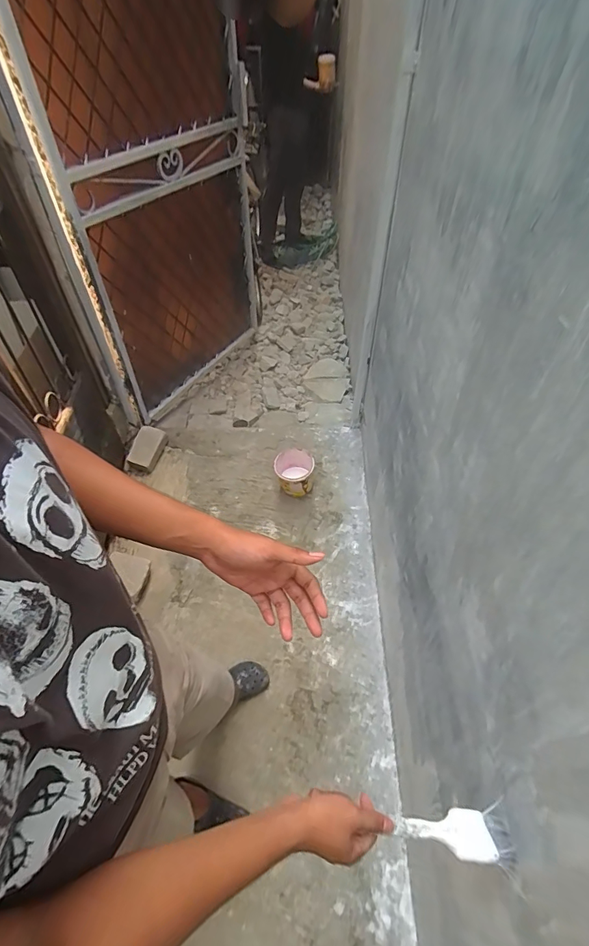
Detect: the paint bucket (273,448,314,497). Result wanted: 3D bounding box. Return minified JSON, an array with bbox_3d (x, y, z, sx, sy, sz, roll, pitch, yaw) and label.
[{"bbox_3d":[-0.001,0.006,1.766,0.159,0.143,0.157,0,49,0],"label":"paint bucket"}]

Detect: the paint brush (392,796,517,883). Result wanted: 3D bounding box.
[{"bbox_3d":[0.209,0.468,0.542,0.169,0.032,0.066,15,50,-10],"label":"paint brush"}]

